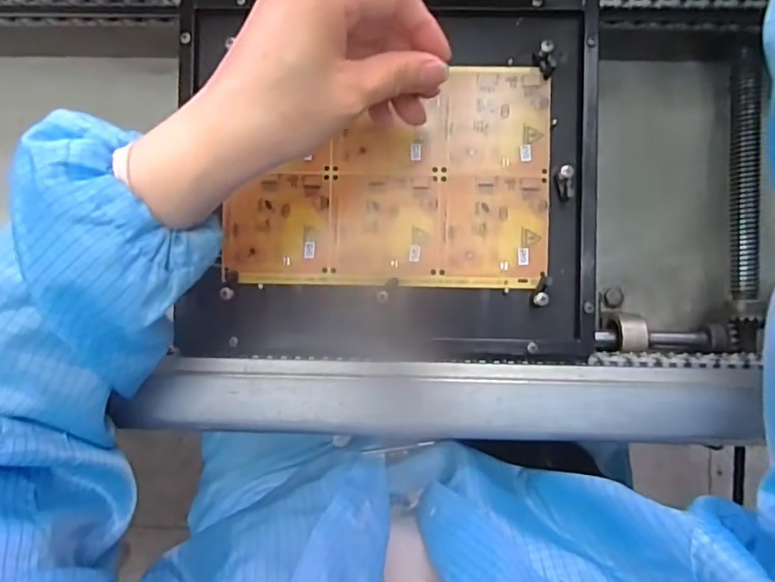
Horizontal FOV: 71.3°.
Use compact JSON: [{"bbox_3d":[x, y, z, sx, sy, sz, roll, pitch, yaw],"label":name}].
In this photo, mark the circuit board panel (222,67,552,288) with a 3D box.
[{"bbox_3d":[0.001,-0.075,0.354,0.206,0.004,0.138,1,90,2],"label":"circuit board panel"}]

